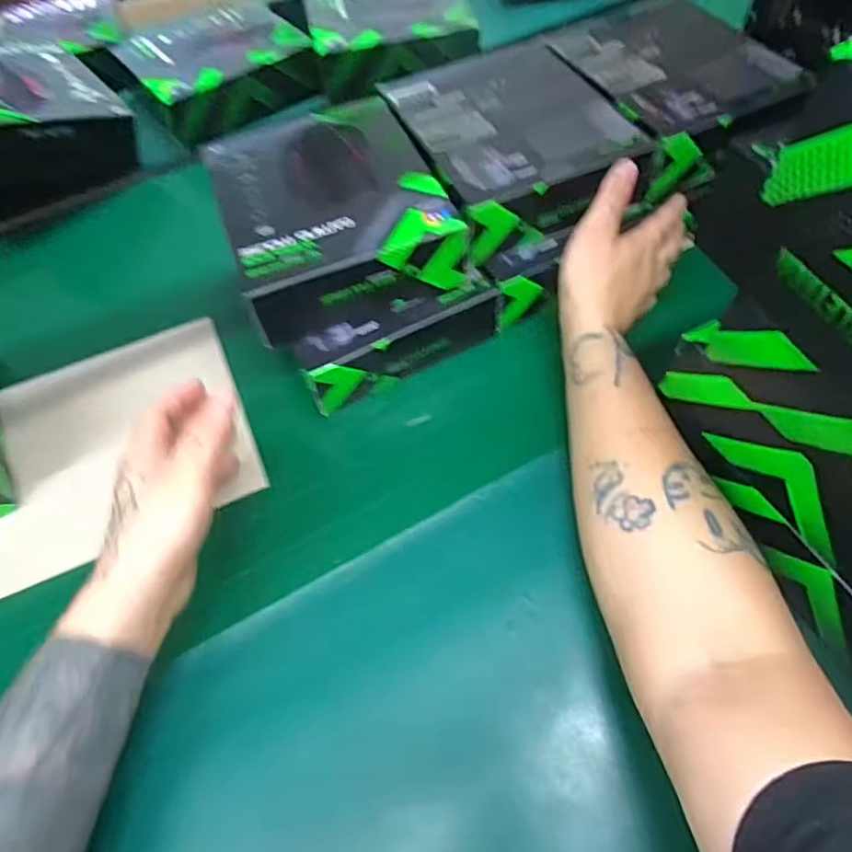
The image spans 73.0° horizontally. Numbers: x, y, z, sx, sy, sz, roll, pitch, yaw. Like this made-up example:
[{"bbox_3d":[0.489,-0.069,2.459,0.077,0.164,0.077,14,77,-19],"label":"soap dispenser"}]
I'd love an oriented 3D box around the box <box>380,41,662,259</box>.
[{"bbox_3d":[0.072,-0.233,0.477,0.159,0.050,0.196,-21,60,-10],"label":"box"}]

